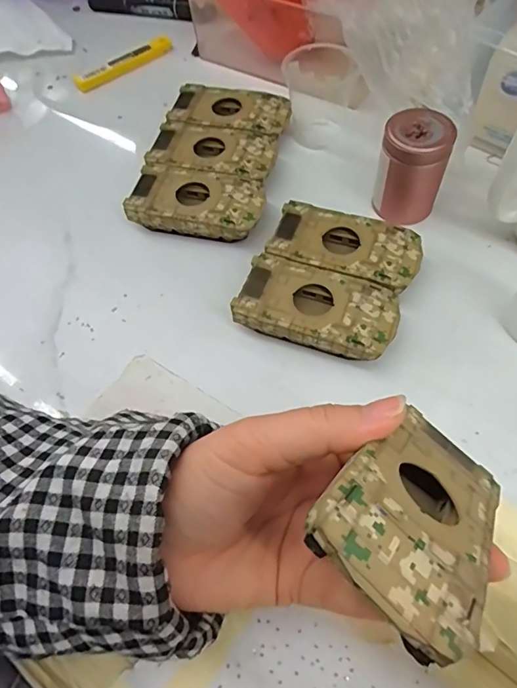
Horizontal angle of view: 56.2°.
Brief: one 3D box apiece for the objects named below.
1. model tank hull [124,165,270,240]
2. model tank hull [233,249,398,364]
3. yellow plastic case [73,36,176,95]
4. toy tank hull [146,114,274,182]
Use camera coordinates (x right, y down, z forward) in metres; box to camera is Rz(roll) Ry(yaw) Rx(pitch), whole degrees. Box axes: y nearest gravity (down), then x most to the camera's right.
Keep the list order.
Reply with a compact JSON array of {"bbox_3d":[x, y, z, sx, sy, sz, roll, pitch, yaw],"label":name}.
[{"bbox_3d":[-0.044,-0.101,0.358,0.094,0.025,0.049,11,62,10],"label":"model tank hull"},{"bbox_3d":[0.037,-0.020,0.307,0.096,0.027,0.052,17,63,13],"label":"model tank hull"},{"bbox_3d":[-0.129,-0.271,0.467,0.101,0.013,0.018,-34,64,-15],"label":"yellow plastic case"},{"bbox_3d":[-0.034,-0.148,0.384,0.092,0.025,0.054,10,62,10],"label":"toy tank hull"}]

